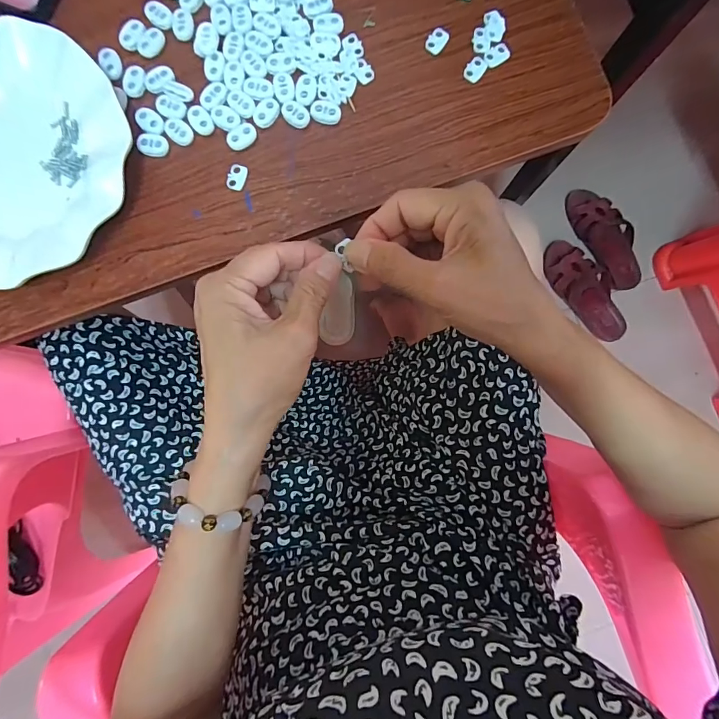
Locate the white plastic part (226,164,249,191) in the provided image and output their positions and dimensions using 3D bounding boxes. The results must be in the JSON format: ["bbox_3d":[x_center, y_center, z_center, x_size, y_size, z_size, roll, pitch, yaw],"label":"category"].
[{"bbox_3d":[-0.091,-0.136,0.306,0.013,0.004,0.019,16,87,0],"label":"white plastic part"}]

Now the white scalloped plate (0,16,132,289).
[{"bbox_3d":[-0.262,-0.142,0.292,0.191,0.022,0.181,0,87,-1],"label":"white scalloped plate"}]

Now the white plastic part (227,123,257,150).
[{"bbox_3d":[-0.087,-0.166,0.305,0.023,0.005,0.014,-30,88,-2],"label":"white plastic part"}]

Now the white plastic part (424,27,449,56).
[{"bbox_3d":[0.059,-0.242,0.310,0.014,0.004,0.019,37,87,1],"label":"white plastic part"}]

